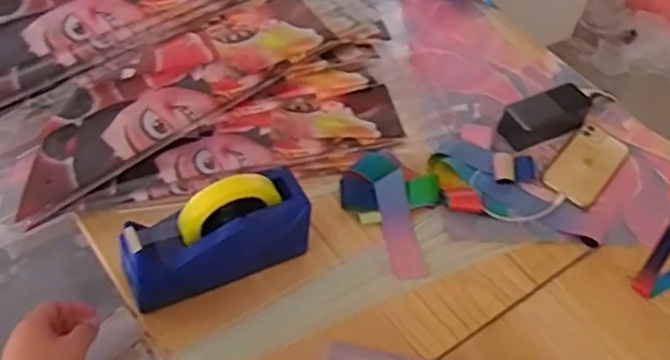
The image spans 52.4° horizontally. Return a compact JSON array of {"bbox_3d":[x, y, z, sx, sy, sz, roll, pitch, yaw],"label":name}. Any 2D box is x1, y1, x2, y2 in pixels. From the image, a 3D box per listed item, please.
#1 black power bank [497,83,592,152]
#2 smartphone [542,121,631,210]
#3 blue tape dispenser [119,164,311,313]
[{"bbox_3d":[0.310,-0.095,1.000,0.140,0.043,0.064,-23,59,-23],"label":"black power bank"},{"bbox_3d":[0.360,-0.023,0.973,0.079,0.007,0.159,36,57,20],"label":"smartphone"},{"bbox_3d":[-0.131,0.061,0.753,0.207,0.127,0.072,-23,59,-23],"label":"blue tape dispenser"}]

